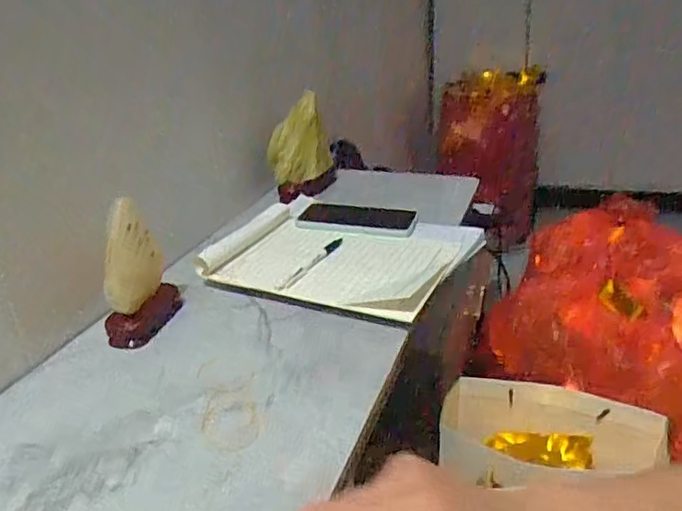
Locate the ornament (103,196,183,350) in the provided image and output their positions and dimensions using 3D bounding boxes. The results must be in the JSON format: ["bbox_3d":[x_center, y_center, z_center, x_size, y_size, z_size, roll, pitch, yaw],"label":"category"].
[{"bbox_3d":[-0.213,0.016,0.603,0.040,0.133,0.091,2,26,16],"label":"ornament"}]

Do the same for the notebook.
[{"bbox_3d":[-0.006,-0.005,0.718,0.303,0.027,0.226,10,29,29],"label":"notebook"}]

